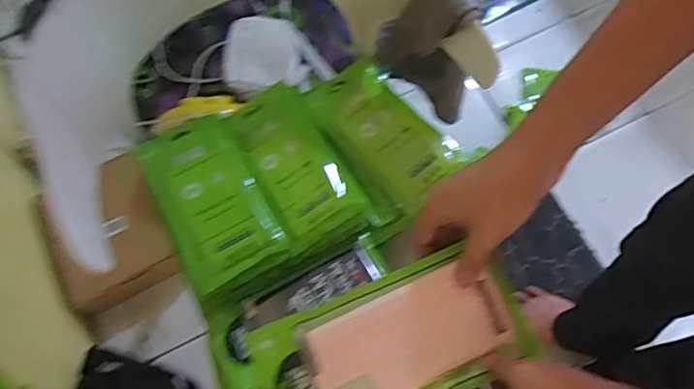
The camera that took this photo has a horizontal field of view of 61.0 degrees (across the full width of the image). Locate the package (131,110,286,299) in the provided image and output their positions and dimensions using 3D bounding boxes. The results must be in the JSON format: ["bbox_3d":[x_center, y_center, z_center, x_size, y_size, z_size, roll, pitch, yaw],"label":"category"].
[{"bbox_3d":[-0.161,0.002,0.693,0.116,0.029,0.209,-28,71,-8],"label":"package"}]

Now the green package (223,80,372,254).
[{"bbox_3d":[-0.064,-0.042,0.721,0.101,0.020,0.215,-26,72,-8],"label":"green package"}]

